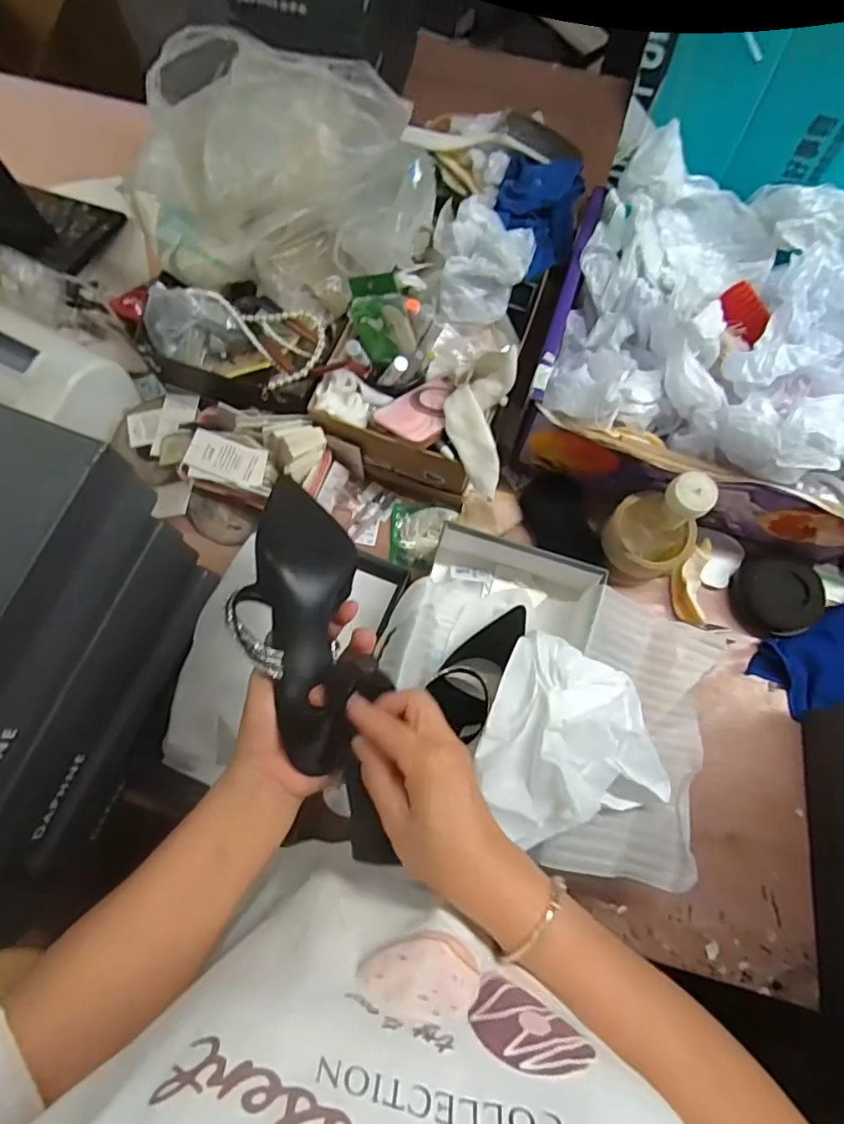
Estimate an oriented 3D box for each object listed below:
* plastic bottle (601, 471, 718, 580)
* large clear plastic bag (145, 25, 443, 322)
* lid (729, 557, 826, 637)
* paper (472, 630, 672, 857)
[{"bbox_3d":[0.241,-0.036,0.567,0.086,0.149,0.074,33,76,8],"label":"plastic bottle"},{"bbox_3d":[-0.150,-0.426,0.620,0.330,0.119,0.265,10,74,2],"label":"large clear plastic bag"},{"bbox_3d":[0.402,0.037,0.647,0.094,0.035,0.092,0,74,-1],"label":"lid"},{"bbox_3d":[0.123,0.149,0.505,0.155,0.048,0.166,-18,75,-6],"label":"paper"}]

